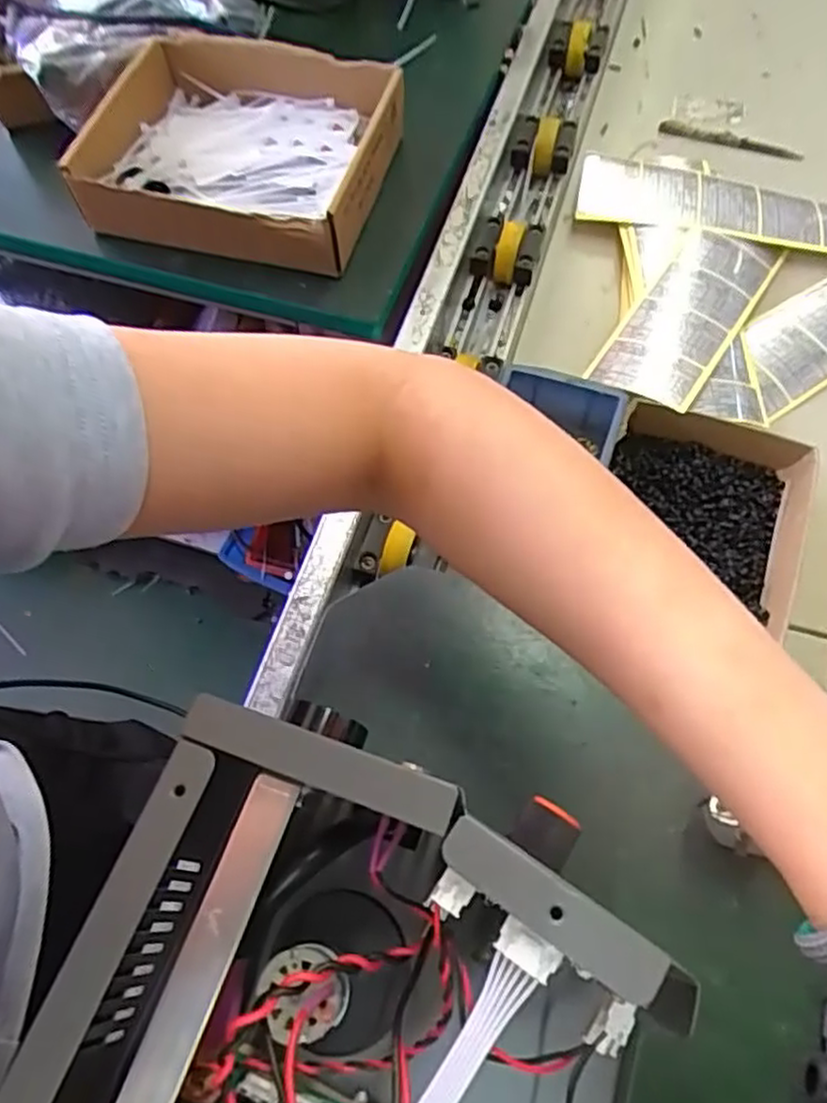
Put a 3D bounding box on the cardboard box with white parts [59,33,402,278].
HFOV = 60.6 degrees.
[{"bbox_3d":[-0.141,-0.313,0.557,0.233,0.059,0.188,12,65,8],"label":"cardboard box with white parts"}]

